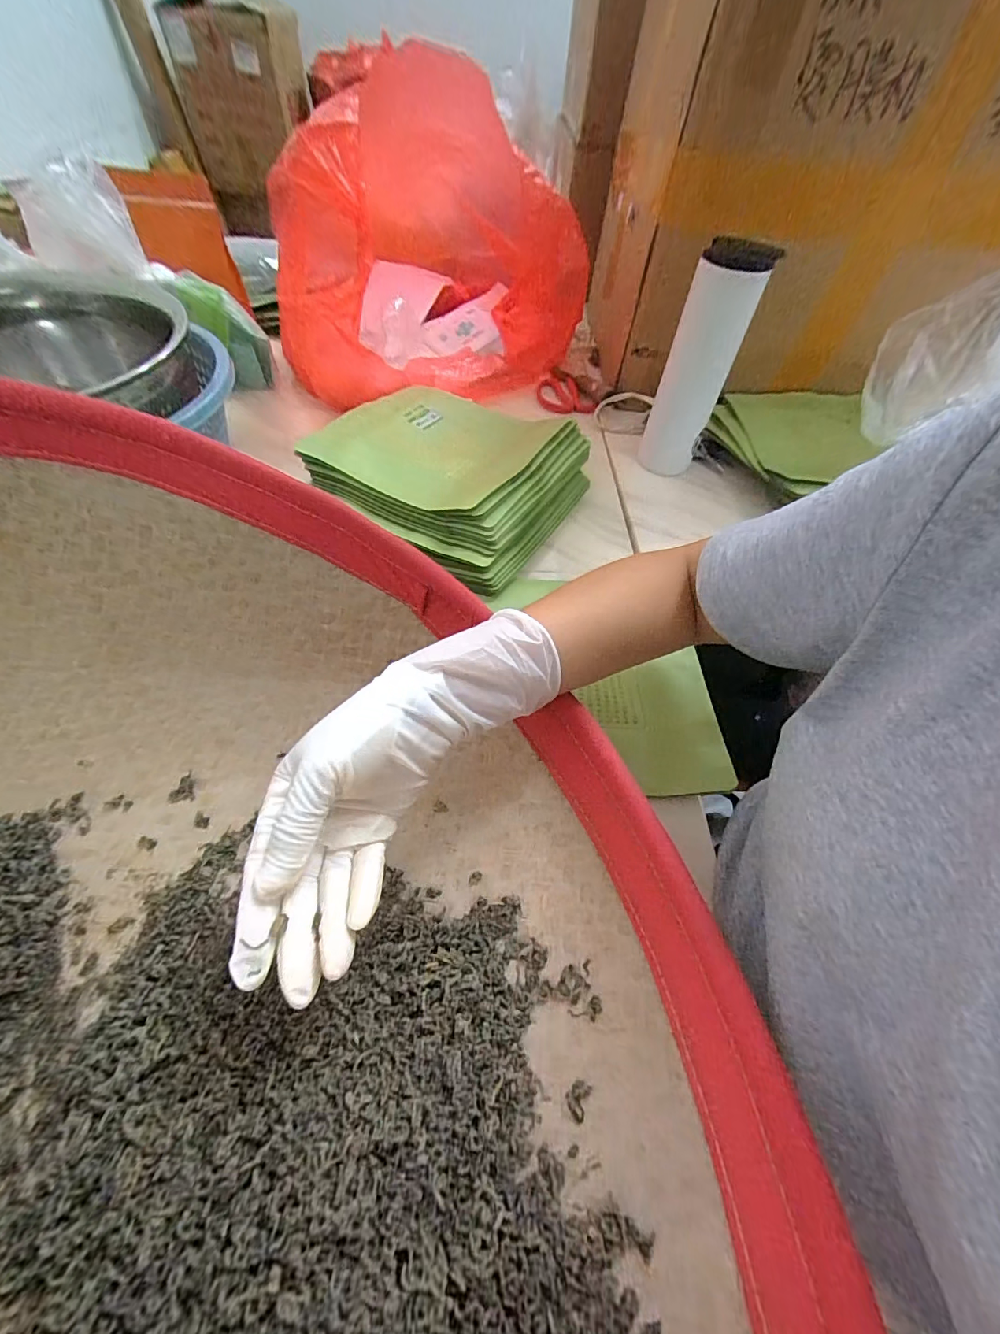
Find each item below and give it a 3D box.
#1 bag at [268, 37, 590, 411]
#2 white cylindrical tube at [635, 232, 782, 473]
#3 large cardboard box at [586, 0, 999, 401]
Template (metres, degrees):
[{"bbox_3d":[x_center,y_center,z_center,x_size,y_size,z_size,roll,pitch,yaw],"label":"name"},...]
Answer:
[{"bbox_3d":[-0.064,-0.581,0.611,0.323,0.253,0.503,6,54,0],"label":"bag"},{"bbox_3d":[0.215,-0.320,0.518,0.059,0.219,0.051,31,58,17],"label":"white cylindrical tube"},{"bbox_3d":[0.385,-0.624,0.612,0.435,0.343,0.356,2,54,-3],"label":"large cardboard box"}]

